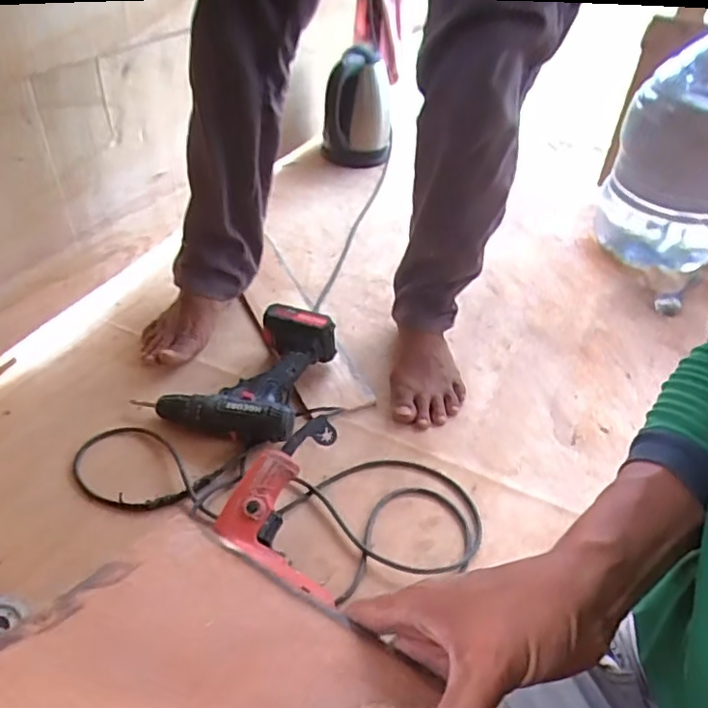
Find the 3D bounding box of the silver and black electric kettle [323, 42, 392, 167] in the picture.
[{"bbox_3d":[0.013,-0.529,1.358,0.152,0.236,0.163,5,40,-3],"label":"silver and black electric kettle"}]

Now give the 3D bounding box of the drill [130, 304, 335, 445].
[{"bbox_3d":[-0.151,0.020,0.864,0.204,0.095,0.203,20,44,16],"label":"drill"}]

